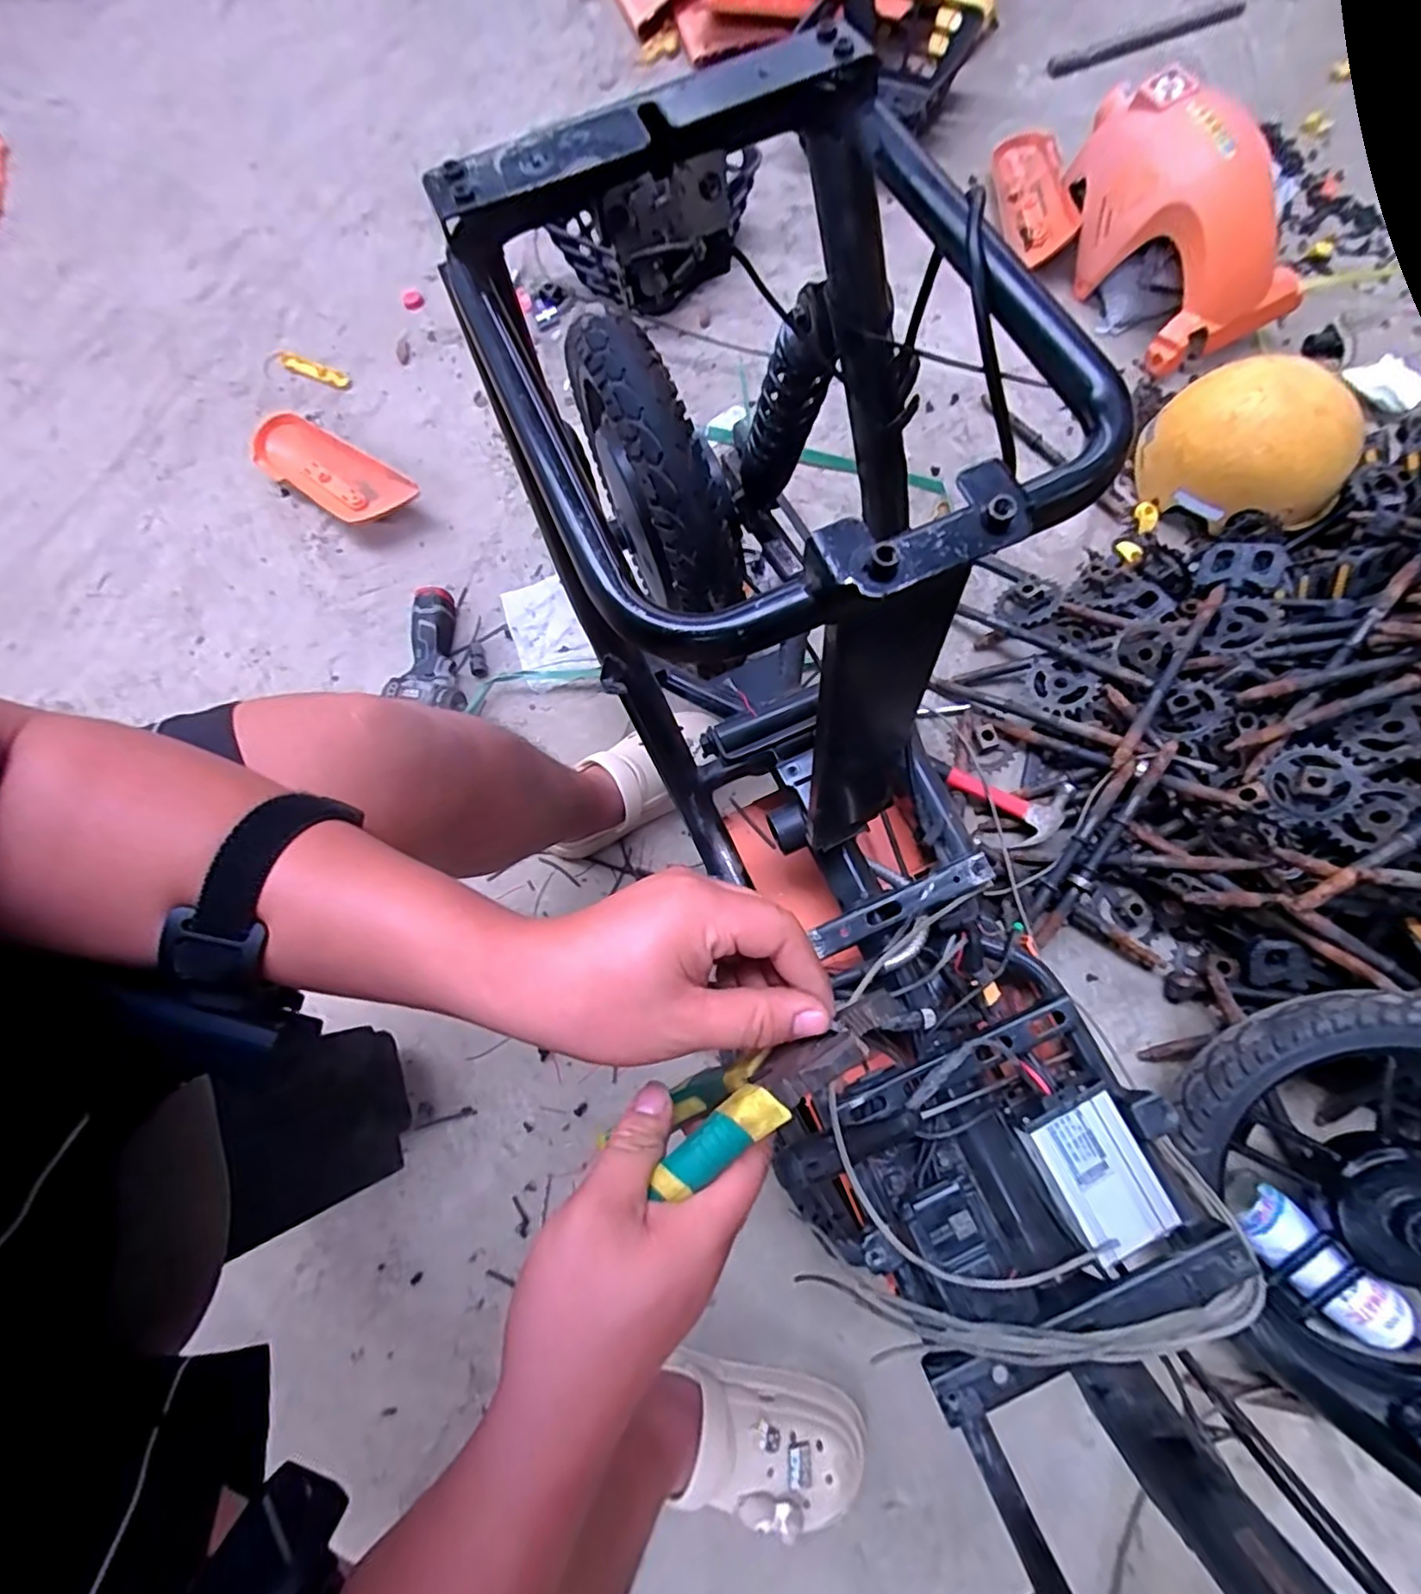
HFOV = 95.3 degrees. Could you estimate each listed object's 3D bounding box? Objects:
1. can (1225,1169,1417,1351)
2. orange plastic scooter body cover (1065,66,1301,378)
[{"bbox_3d":[0.581,0.449,0.624,0.065,0.048,0.154,-44,75,-8],"label":"can"},{"bbox_3d":[0.671,-0.864,0.954,0.180,0.169,0.410,-28,74,-3],"label":"orange plastic scooter body cover"}]

